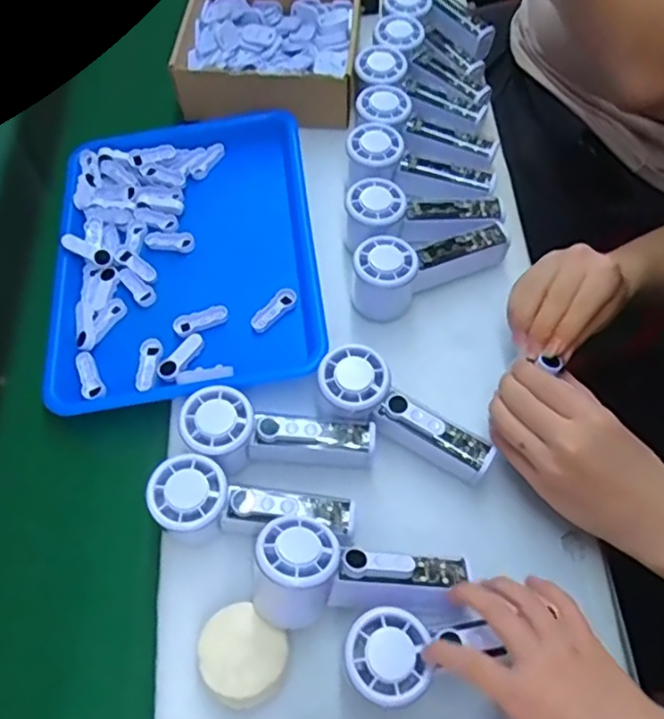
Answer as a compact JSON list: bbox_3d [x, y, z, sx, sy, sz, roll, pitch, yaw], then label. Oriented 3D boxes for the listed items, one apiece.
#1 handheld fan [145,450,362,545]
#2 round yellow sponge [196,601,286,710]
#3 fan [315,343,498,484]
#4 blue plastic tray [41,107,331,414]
[{"bbox_3d":[-0.061,0.117,0.478,0.147,0.054,0.055,9,62,7],"label":"handheld fan"},{"bbox_3d":[-0.062,0.209,0.448,0.056,0.027,0.062,-36,66,-16],"label":"round yellow sponge"},{"bbox_3d":[0.058,0.050,0.518,0.149,0.066,0.053,28,66,16],"label":"fan"},{"bbox_3d":[-0.147,-0.115,0.629,0.256,0.032,0.339,-7,61,-2],"label":"blue plastic tray"}]

